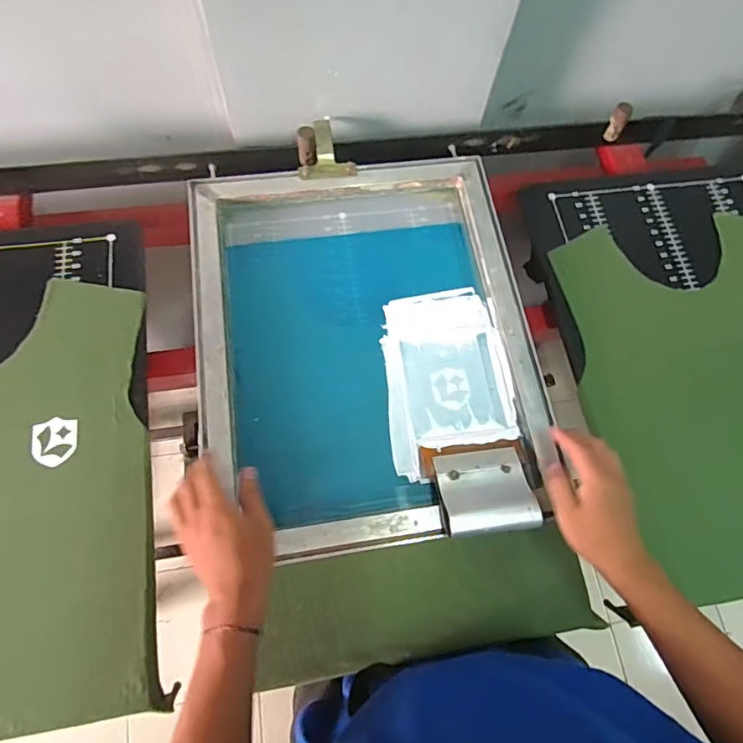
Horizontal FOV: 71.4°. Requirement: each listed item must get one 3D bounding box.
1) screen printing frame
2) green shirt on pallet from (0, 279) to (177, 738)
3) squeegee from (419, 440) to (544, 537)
[{"bbox_3d":[-0.006,-0.050,0.673,0.413,0.043,0.512,-8,68,-6],"label":"screen printing frame"},{"bbox_3d":[-0.458,0.143,0.585,0.396,0.039,0.481,-10,69,-7],"label":"green shirt on pallet"},{"bbox_3d":[0.123,0.133,0.584,0.116,0.029,0.110,-5,48,-5],"label":"squeegee"}]

